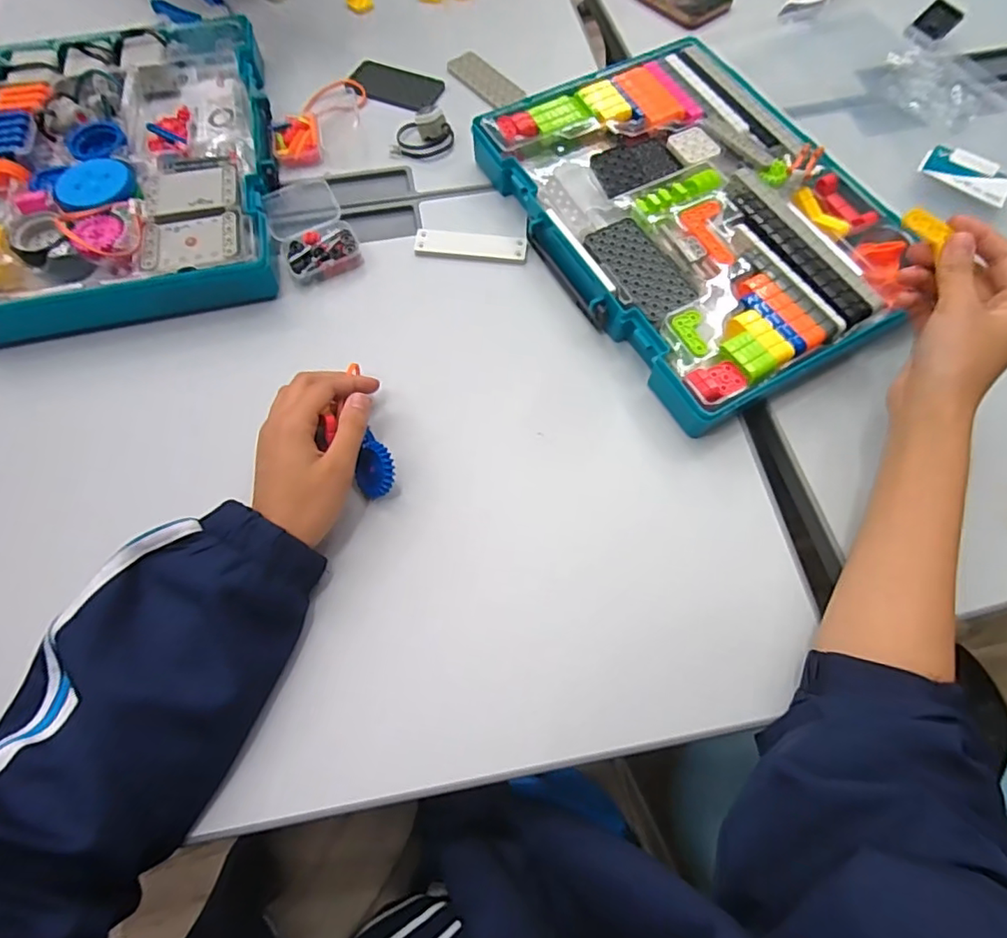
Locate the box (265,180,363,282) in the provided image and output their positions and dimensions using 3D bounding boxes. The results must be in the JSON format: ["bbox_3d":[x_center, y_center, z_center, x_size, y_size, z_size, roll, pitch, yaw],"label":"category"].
[{"bbox_3d":[-0.171,-0.214,0.492,0.065,0.030,0.094,-23,69,-8],"label":"box"}]

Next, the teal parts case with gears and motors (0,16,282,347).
[{"bbox_3d":[-0.348,-0.279,0.506,0.260,0.061,0.365,-11,68,-3],"label":"teal parts case with gears and motors"}]

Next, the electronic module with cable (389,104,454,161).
[{"bbox_3d":[-0.082,-0.331,0.546,0.063,0.020,0.044,-39,72,-13],"label":"electronic module with cable"}]

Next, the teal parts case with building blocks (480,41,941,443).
[{"bbox_3d":[0.167,-0.228,0.486,0.264,0.041,0.353,-29,70,-10],"label":"teal parts case with building blocks"}]

